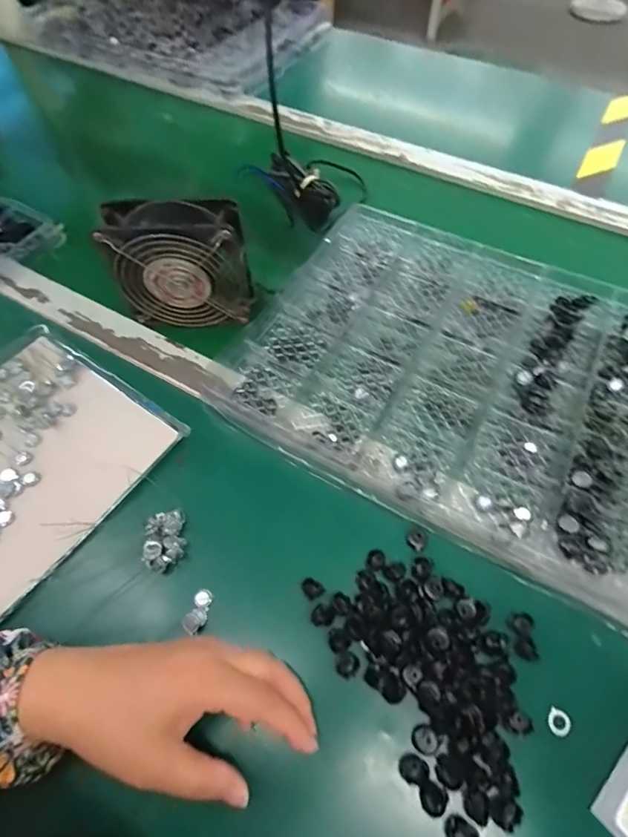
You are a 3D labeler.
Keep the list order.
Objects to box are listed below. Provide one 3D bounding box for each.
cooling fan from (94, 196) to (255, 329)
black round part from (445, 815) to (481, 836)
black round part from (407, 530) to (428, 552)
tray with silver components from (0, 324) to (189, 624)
[{"bbox_3d":[-0.122,-0.142,0.428,0.119,0.106,0.050,2,57,-1],"label":"cooling fan"},{"bbox_3d":[0.083,0.234,0.259,0.019,0.007,0.014,33,64,19],"label":"black round part"},{"bbox_3d":[0.078,0.092,0.347,0.015,0.007,0.014,-1,58,1],"label":"black round part"},{"bbox_3d":[-0.250,0.028,0.381,0.207,0.018,0.201,32,64,19],"label":"tray with silver components"}]

